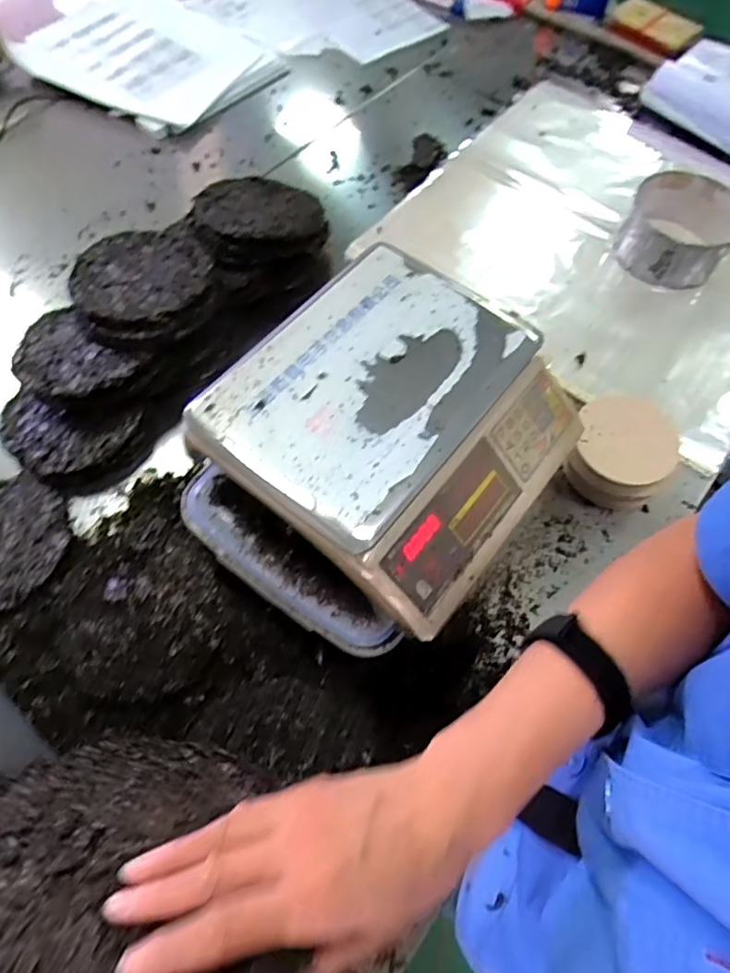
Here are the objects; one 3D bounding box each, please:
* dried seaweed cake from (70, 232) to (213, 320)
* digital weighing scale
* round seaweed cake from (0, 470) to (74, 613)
[{"bbox_3d":[-0.333,-0.320,0.854,0.193,0.028,0.188,4,63,-1],"label":"dried seaweed cake"},{"bbox_3d":[0.036,-0.066,0.616,0.314,0.098,0.323,35,67,14],"label":"digital weighing scale"},{"bbox_3d":[-0.491,0.072,0.783,0.160,0.030,0.196,-21,66,-13],"label":"round seaweed cake"}]

